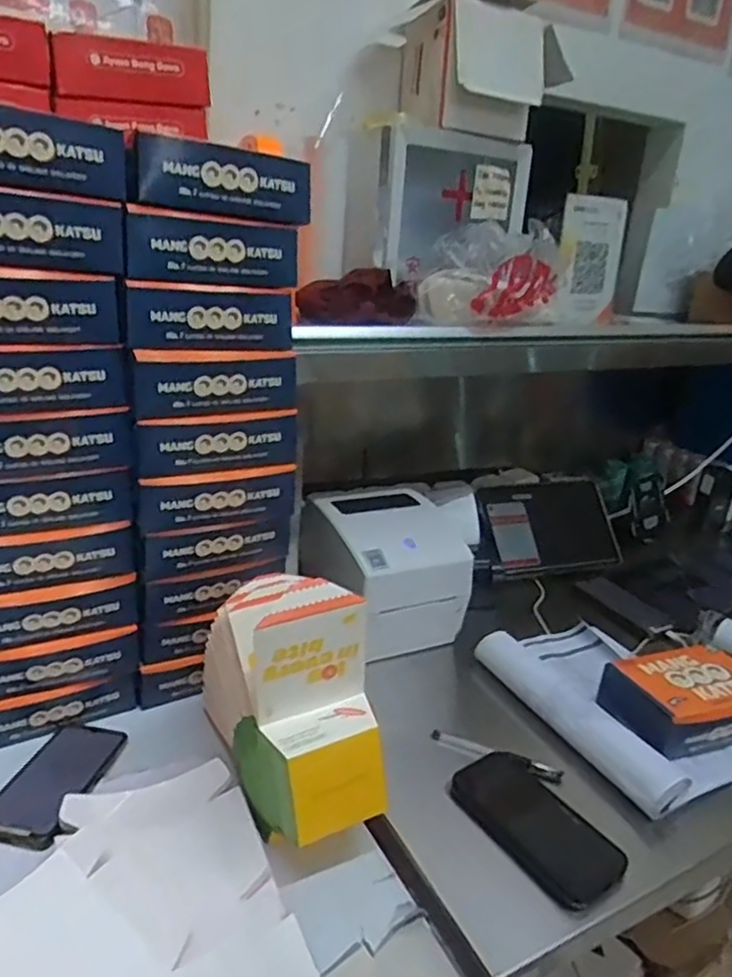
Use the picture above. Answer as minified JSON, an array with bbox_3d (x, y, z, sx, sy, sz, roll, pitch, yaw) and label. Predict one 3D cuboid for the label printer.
[{"bbox_3d":[0.033,0.111,0.970,0.209,0.158,0.199,-11,27,-35],"label":"label printer"}]

